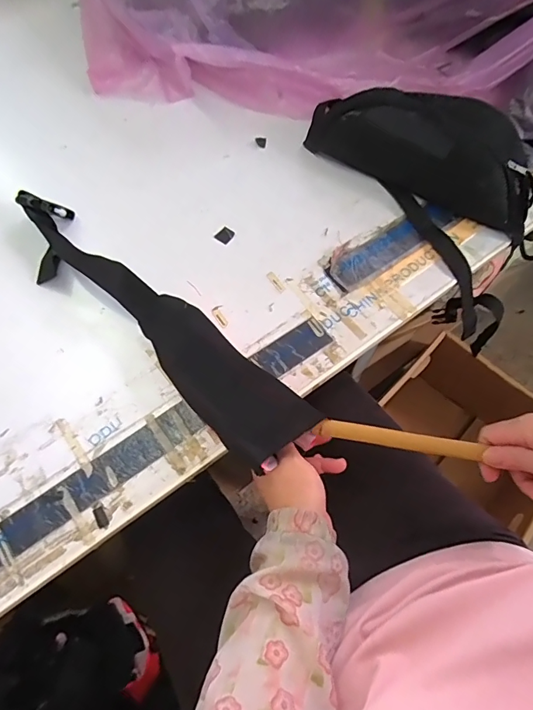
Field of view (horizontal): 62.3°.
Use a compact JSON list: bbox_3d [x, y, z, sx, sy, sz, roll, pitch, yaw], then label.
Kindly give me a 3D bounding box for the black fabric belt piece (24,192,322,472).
[{"bbox_3d":[-0.135,-0.042,0.492,0.424,0.031,0.083,39,74,14],"label":"black fabric belt piece"}]

